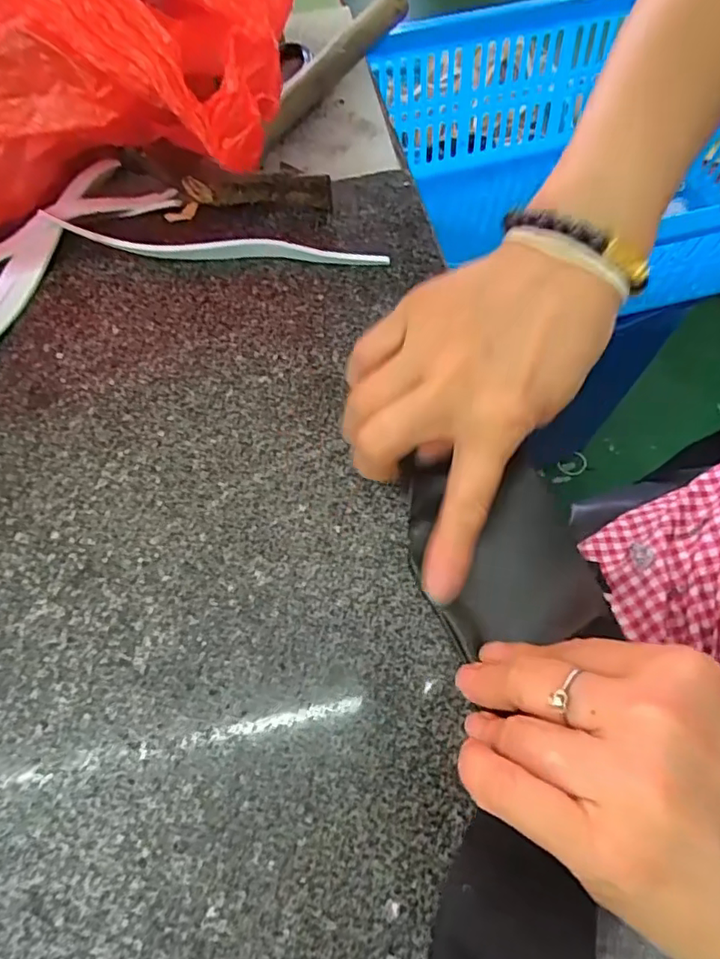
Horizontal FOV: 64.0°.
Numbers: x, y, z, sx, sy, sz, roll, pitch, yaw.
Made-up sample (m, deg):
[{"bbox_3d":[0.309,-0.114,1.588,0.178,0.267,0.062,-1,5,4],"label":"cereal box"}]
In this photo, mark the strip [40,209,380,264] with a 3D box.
[{"bbox_3d":[-0.087,-0.140,0.345,0.206,0.015,0.015,6,64,5],"label":"strip"}]

